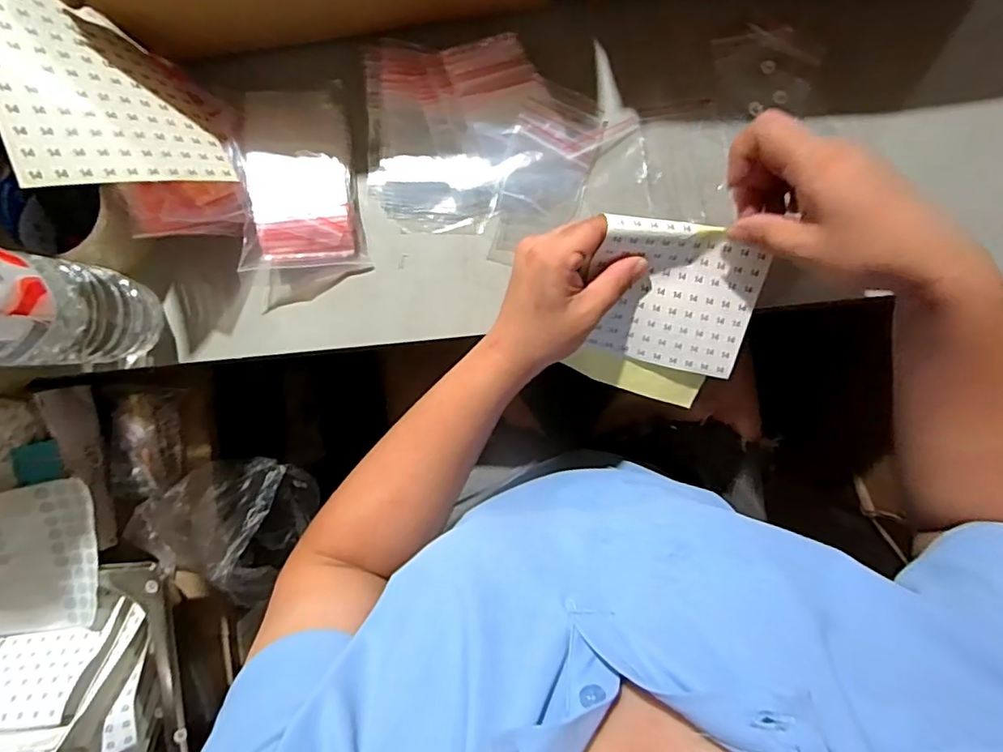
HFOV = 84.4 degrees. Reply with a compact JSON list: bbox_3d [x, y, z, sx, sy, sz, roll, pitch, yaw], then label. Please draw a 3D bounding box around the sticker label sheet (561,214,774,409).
[{"bbox_3d":[0.117,-0.040,0.395,0.116,0.019,0.131,11,120,-4],"label":"sticker label sheet"}]

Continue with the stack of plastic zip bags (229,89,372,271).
[{"bbox_3d":[-0.155,-0.150,0.419,0.079,0.033,0.133,-6,92,3],"label":"stack of plastic zip bags"}]

